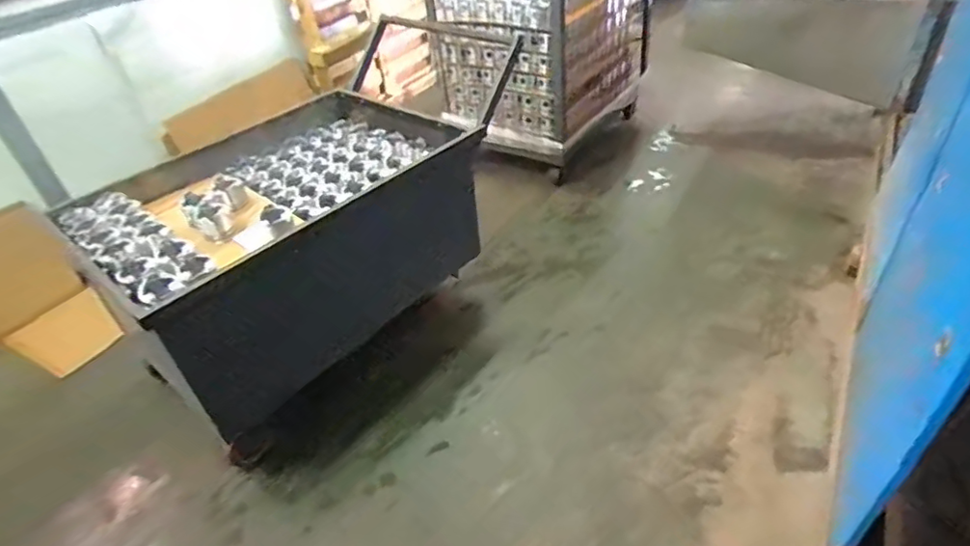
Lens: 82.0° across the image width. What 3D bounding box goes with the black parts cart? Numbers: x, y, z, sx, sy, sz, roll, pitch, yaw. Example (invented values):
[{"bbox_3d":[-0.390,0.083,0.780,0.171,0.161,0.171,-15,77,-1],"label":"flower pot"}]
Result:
[{"bbox_3d":[-0.594,-0.129,1.864,1.081,0.572,0.693,-34,46,-31],"label":"black parts cart"}]

